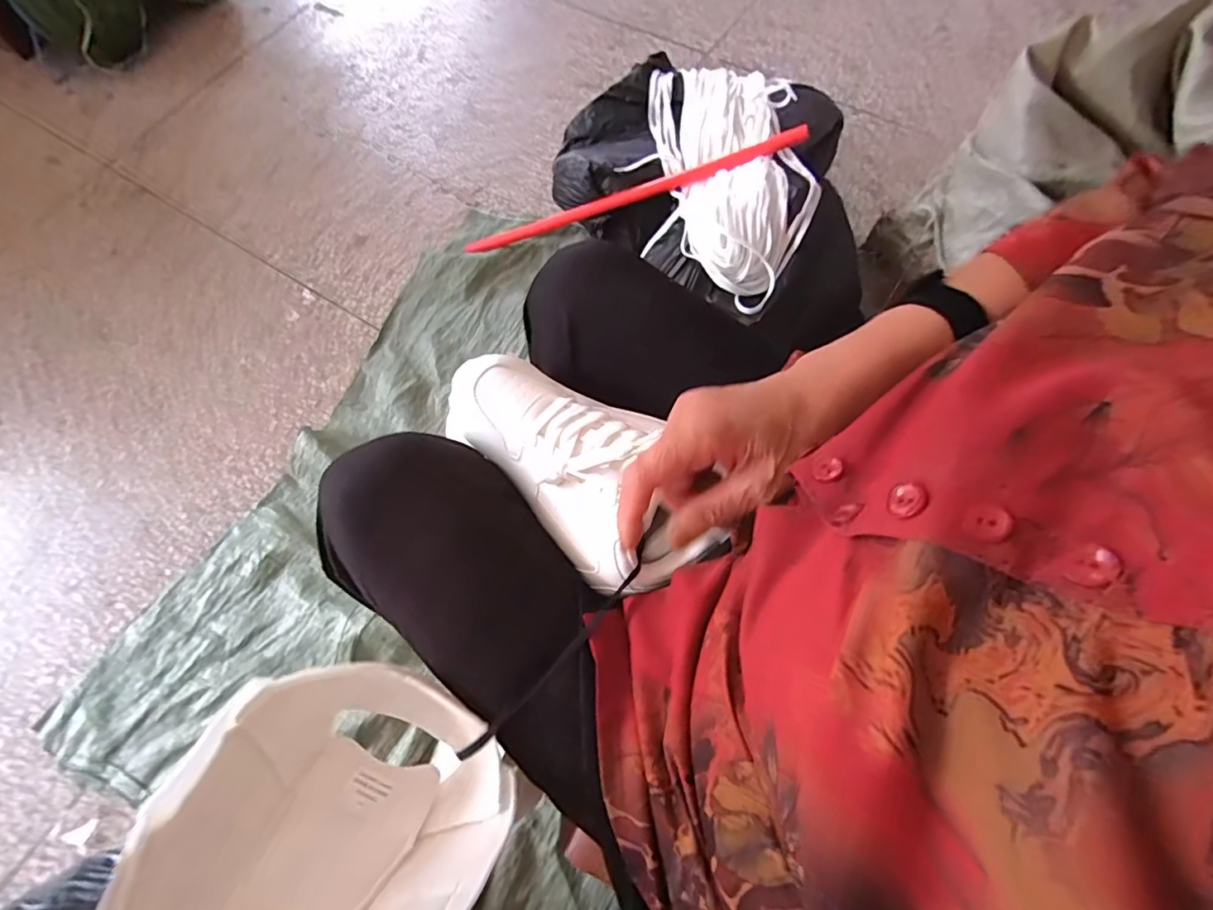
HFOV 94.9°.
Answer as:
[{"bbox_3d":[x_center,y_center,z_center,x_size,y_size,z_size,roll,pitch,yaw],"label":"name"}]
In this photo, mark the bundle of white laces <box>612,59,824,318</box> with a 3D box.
[{"bbox_3d":[0.178,-0.441,0.878,0.261,0.133,0.477,8,70,6],"label":"bundle of white laces"}]

